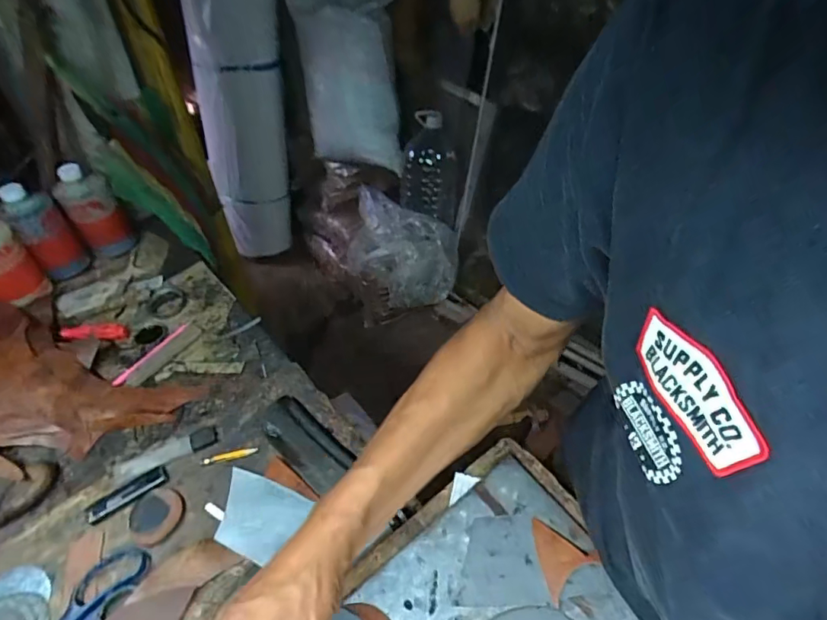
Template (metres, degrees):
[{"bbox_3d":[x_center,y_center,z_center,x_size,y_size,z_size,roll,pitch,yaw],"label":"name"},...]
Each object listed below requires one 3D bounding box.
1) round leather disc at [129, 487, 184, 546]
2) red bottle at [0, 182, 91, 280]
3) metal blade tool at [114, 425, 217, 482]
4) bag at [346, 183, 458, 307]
[{"bbox_3d":[-0.268,0.213,0.522,0.053,0.012,0.054,0,46,0],"label":"round leather disc"},{"bbox_3d":[-0.565,-0.115,0.778,0.060,0.164,0.068,35,55,29],"label":"red bottle"},{"bbox_3d":[-0.282,0.162,0.573,0.109,0.005,0.028,-22,52,-13],"label":"metal blade tool"},{"bbox_3d":[-0.040,-0.211,1.731,0.375,0.220,0.357,9,46,9],"label":"bag"}]

